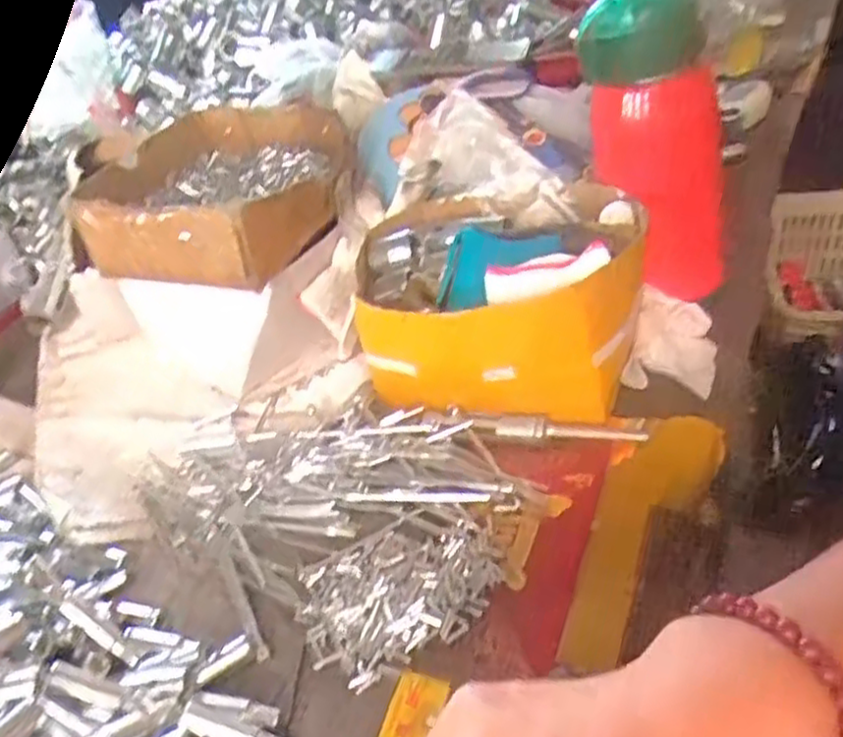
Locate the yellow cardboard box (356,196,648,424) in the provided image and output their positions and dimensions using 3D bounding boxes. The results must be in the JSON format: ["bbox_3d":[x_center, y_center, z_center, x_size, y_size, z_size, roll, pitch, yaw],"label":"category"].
[{"bbox_3d":[0.042,-0.043,0.462,0.180,0.094,0.128,10,41,27],"label":"yellow cardboard box"}]

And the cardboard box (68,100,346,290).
[{"bbox_3d":[-0.144,-0.135,0.542,0.183,0.052,0.181,4,39,20],"label":"cardboard box"}]

